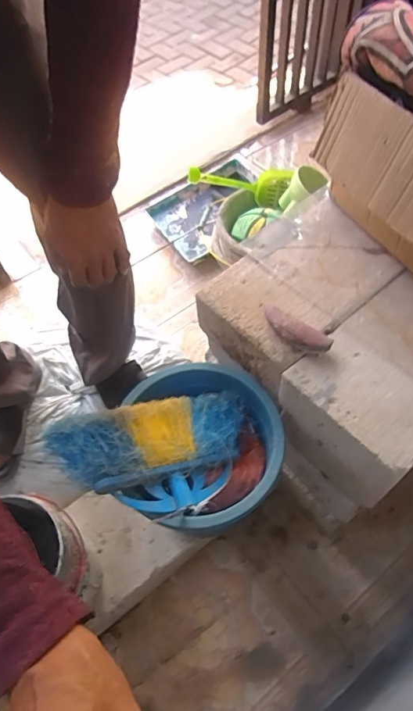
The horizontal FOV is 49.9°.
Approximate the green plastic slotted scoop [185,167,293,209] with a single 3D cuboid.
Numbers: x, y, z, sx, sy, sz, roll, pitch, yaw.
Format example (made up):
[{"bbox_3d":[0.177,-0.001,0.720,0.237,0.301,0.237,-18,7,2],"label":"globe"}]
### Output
[{"bbox_3d":[0.080,-0.404,1.071,0.240,0.093,0.072,-10,58,-2],"label":"green plastic slotted scoop"}]

